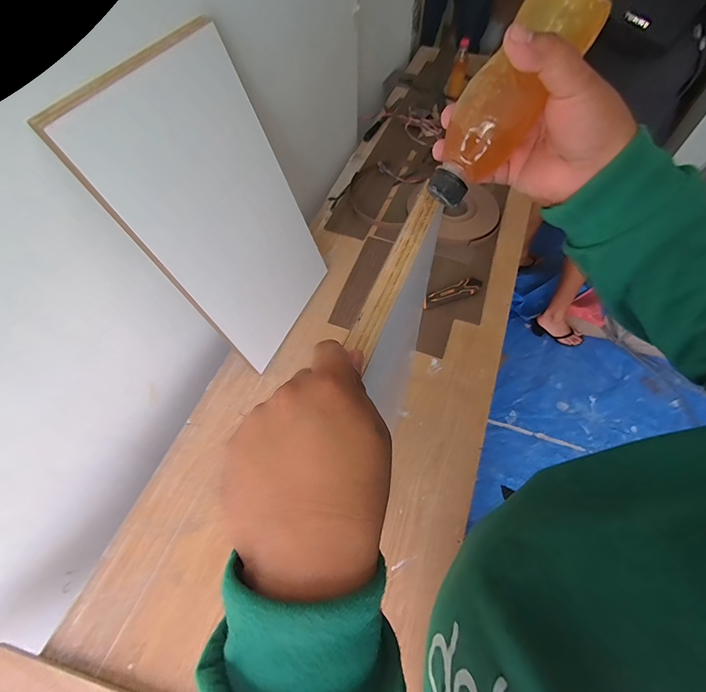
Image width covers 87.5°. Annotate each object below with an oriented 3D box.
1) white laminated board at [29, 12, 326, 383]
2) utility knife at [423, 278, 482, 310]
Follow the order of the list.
[{"bbox_3d":[-0.221,-0.231,0.702,0.017,0.528,0.336,12,60,29],"label":"white laminated board"},{"bbox_3d":[0.251,-0.136,0.934,0.167,0.013,0.046,-18,61,-10],"label":"utility knife"}]

